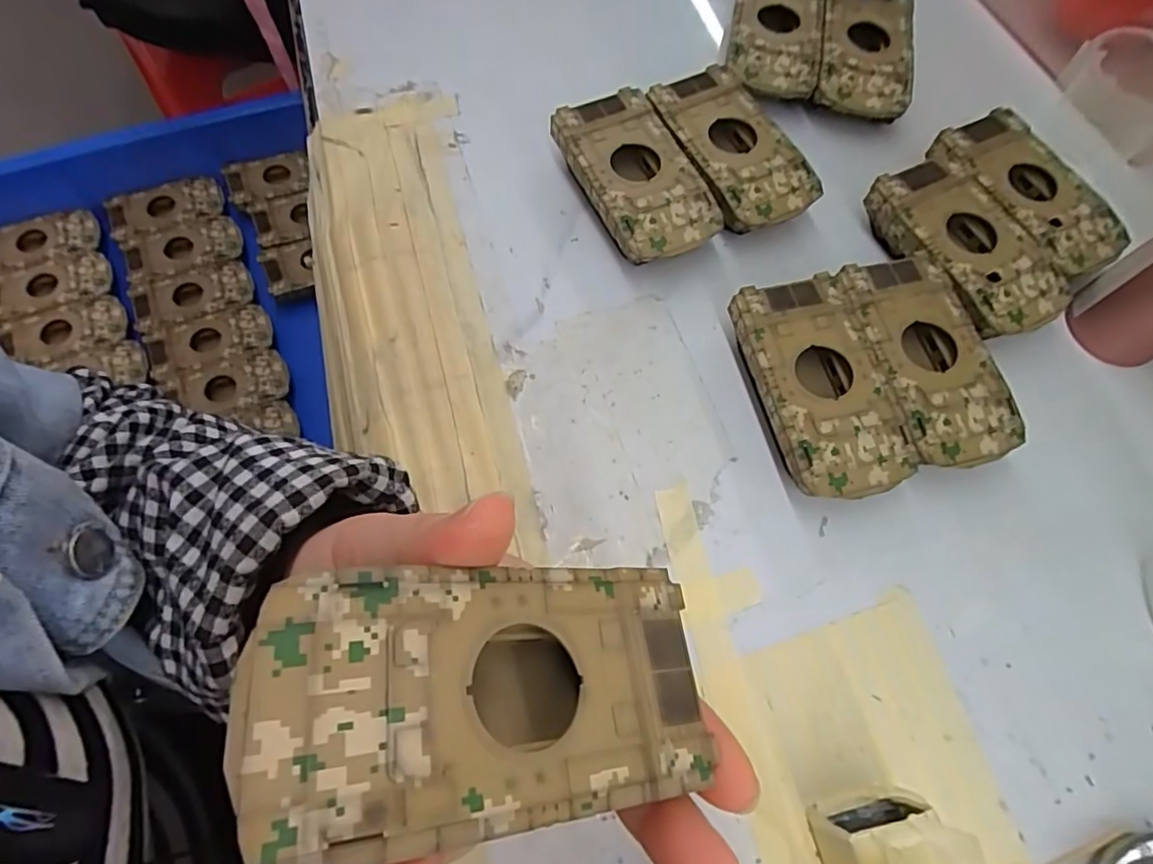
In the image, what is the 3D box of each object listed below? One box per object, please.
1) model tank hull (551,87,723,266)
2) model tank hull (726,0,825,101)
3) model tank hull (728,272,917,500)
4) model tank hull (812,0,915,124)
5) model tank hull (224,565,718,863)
[{"bbox_3d":[0.029,-0.122,0.297,0.051,0.027,0.094,-23,71,-12],"label":"model tank hull"},{"bbox_3d":[0.112,-0.224,0.341,0.049,0.024,0.092,12,67,2],"label":"model tank hull"},{"bbox_3d":[0.102,-0.017,0.257,0.049,0.027,0.095,-12,69,-8],"label":"model tank hull"},{"bbox_3d":[0.161,-0.213,0.338,0.050,0.026,0.089,12,67,2],"label":"model tank hull"},{"bbox_3d":[-0.017,0.056,0.126,0.095,0.017,0.049,8,58,-29],"label":"model tank hull"}]

